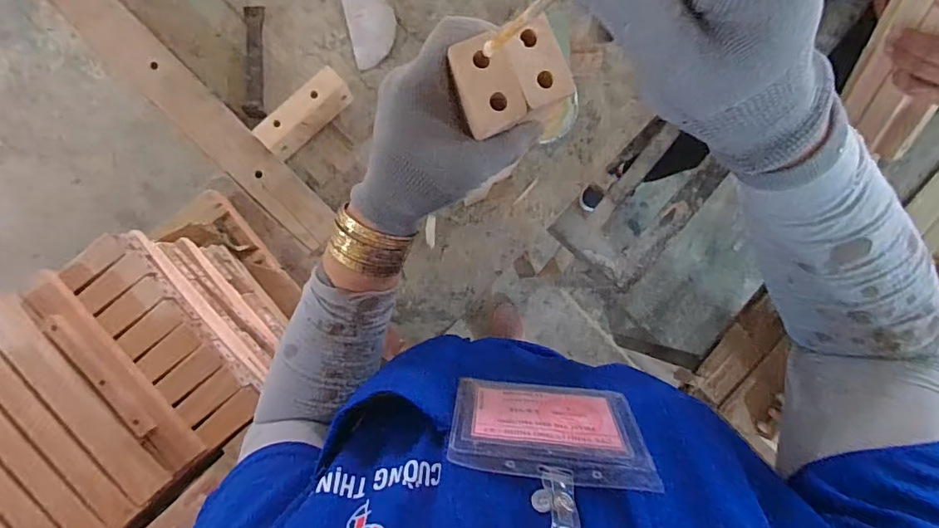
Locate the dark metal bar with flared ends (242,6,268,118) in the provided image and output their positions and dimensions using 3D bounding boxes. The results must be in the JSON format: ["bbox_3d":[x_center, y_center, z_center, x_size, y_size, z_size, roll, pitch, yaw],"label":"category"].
[{"bbox_3d":[-0.265,-0.251,0.608,0.023,0.013,0.142,-2,87,-8],"label":"dark metal bar with flared ends"}]

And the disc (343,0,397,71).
[{"bbox_3d":[-0.126,-0.311,0.633,0.060,0.013,0.103,-14,89,-8],"label":"disc"}]

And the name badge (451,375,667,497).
[{"bbox_3d":[0.043,0.087,0.269,0.100,0.082,0.004,5,107,4],"label":"name badge"}]

